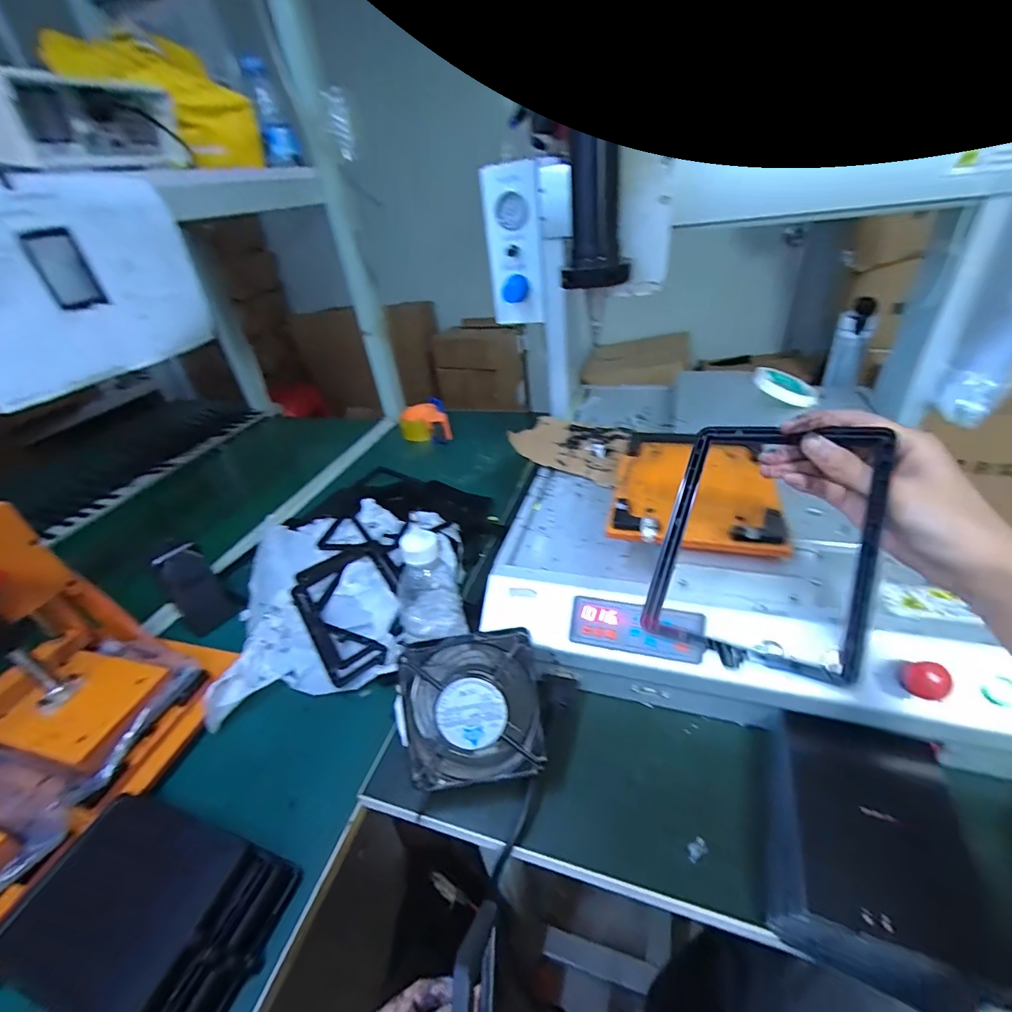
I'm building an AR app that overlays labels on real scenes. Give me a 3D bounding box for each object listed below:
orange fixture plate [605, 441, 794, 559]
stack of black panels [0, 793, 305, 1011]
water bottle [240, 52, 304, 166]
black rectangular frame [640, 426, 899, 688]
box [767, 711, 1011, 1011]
[{"bbox_3d":[0.192,-0.023,0.474,0.149,0.019,0.189,4,36,17],"label":"orange fixture plate"},{"bbox_3d":[-0.281,0.318,0.360,0.196,0.041,0.121,5,36,18],"label":"stack of black panels"},{"bbox_3d":[-0.421,-0.706,0.824,0.061,0.153,0.076,-18,35,-14],"label":"water bottle"},{"bbox_3d":[0.166,0.019,0.296,0.118,0.015,0.164,9,69,41],"label":"black rectangular frame"},{"bbox_3d":[0.266,0.239,0.335,0.122,0.043,0.164,11,38,25],"label":"box"}]

